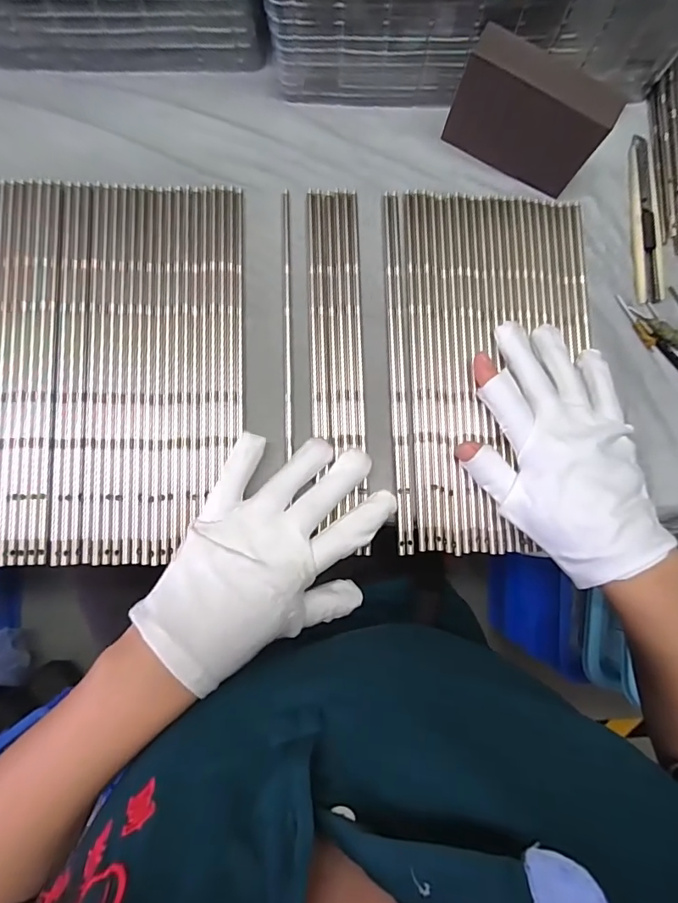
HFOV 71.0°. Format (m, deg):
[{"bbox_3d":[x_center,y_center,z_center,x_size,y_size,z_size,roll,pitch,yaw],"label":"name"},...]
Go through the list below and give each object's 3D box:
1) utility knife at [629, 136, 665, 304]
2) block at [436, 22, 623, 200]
[{"bbox_3d":[0.228,-0.173,0.353,0.019,0.007,0.126,-1,84,-5],"label":"utility knife"},{"bbox_3d":[0.125,-0.223,0.314,0.096,0.078,0.025,25,83,-2],"label":"block"}]

